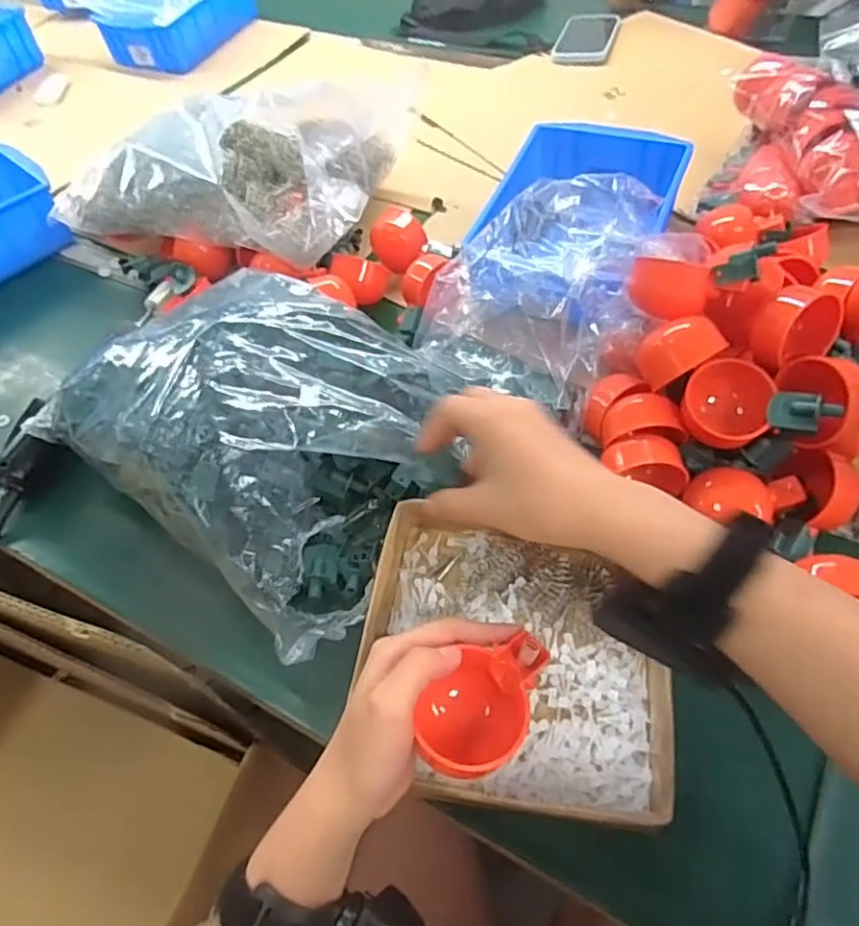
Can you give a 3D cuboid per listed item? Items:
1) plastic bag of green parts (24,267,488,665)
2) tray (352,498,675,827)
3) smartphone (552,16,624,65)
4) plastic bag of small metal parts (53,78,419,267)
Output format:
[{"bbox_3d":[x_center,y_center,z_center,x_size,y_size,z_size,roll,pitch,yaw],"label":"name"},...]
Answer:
[{"bbox_3d":[-0.145,-0.033,0.520,0.336,0.105,0.251,28,61,22],"label":"plastic bag of green parts"},{"bbox_3d":[0.054,0.124,0.416,0.191,0.040,0.186,7,55,10],"label":"tray"},{"bbox_3d":[0.254,-0.680,1.010,0.087,0.011,0.188,13,56,14],"label":"smartphone"},{"bbox_3d":[-0.215,-0.318,0.675,0.310,0.122,0.192,4,55,8],"label":"plastic bag of small metal parts"}]

